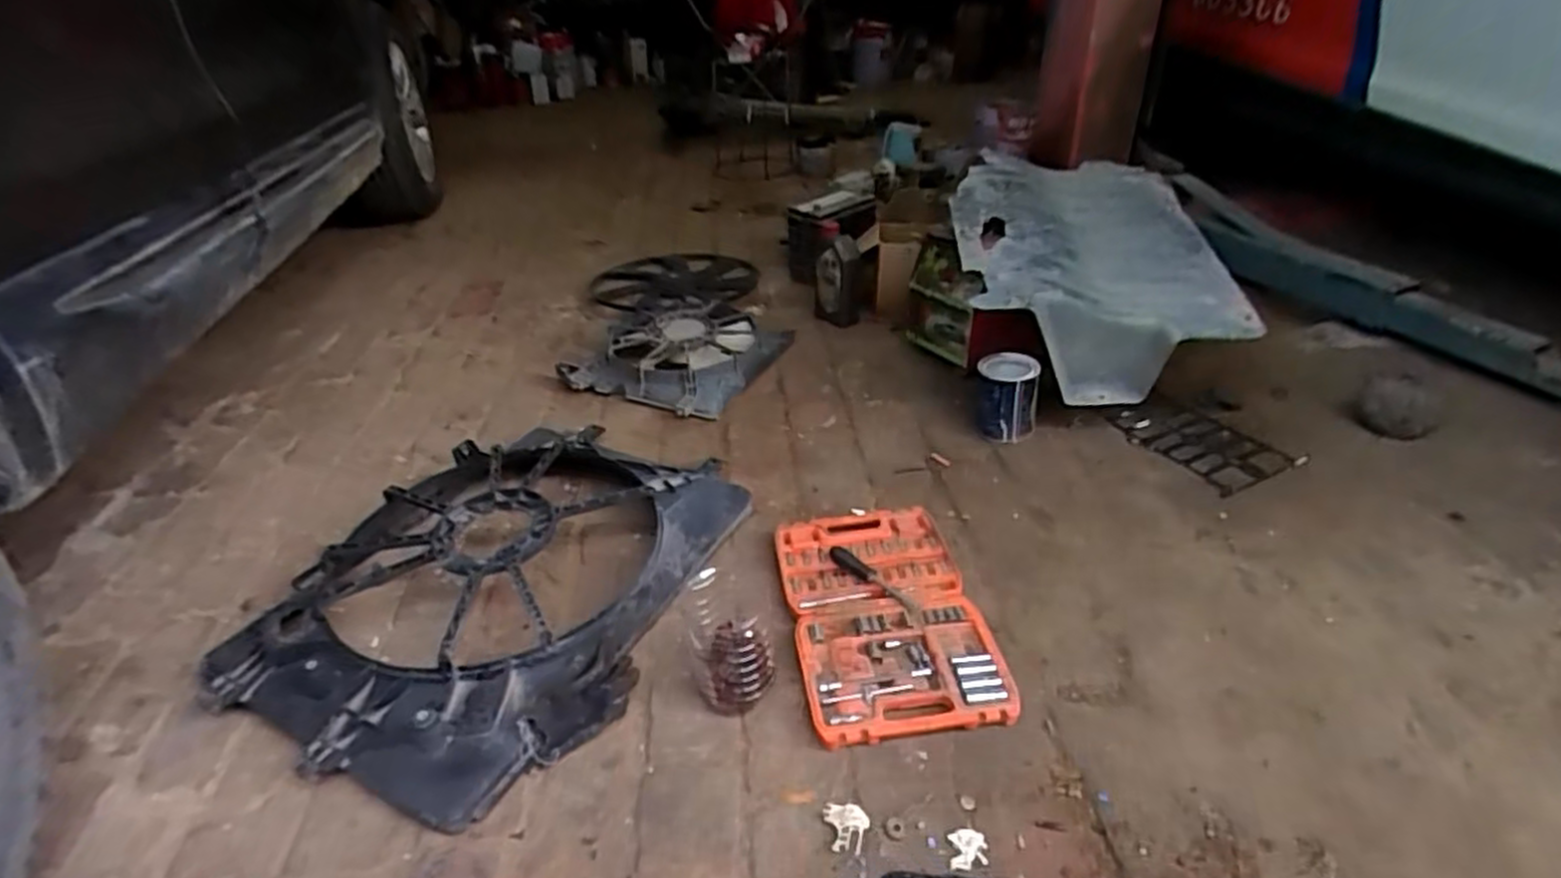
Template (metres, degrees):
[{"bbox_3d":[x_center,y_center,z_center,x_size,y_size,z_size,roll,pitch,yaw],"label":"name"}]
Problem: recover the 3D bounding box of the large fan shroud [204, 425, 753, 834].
[{"bbox_3d":[-0.402,0.173,1.105,0.549,0.100,0.685,11,38,19],"label":"large fan shroud"}]

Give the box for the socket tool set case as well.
[{"bbox_3d":[0.140,0.232,1.027,0.248,0.033,0.390,-8,35,-6],"label":"socket tool set case"}]

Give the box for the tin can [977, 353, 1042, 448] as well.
[{"bbox_3d":[0.407,-0.071,1.361,0.103,0.141,0.112,3,36,10],"label":"tin can"}]

